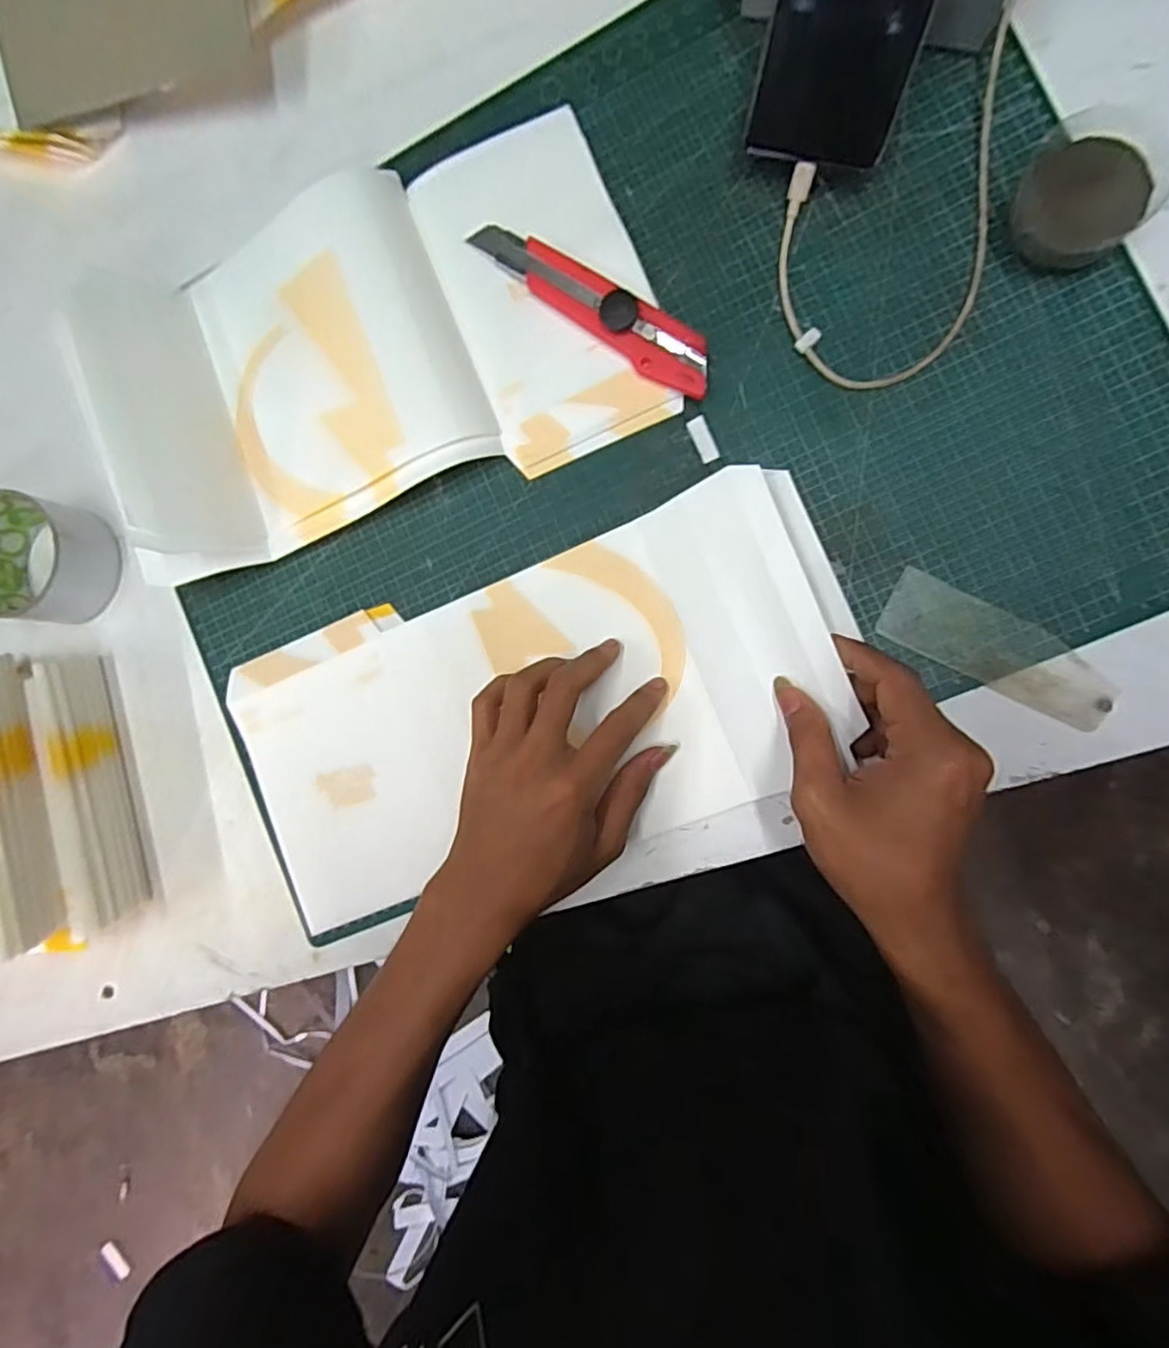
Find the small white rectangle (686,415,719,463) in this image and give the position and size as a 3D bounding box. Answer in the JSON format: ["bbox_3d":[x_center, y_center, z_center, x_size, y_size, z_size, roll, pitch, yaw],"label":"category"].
[{"bbox_3d":[0.071,-0.139,0.364,0.011,0.004,0.029,-23,85,9],"label":"small white rectangle"}]

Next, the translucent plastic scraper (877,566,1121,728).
[{"bbox_3d":[0.225,-0.013,0.333,0.123,0.004,0.040,29,94,9],"label":"translucent plastic scraper"}]

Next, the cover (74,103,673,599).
[{"bbox_3d":[-0.137,-0.202,0.361,0.335,0.069,0.211,-16,87,9],"label":"cover"}]

